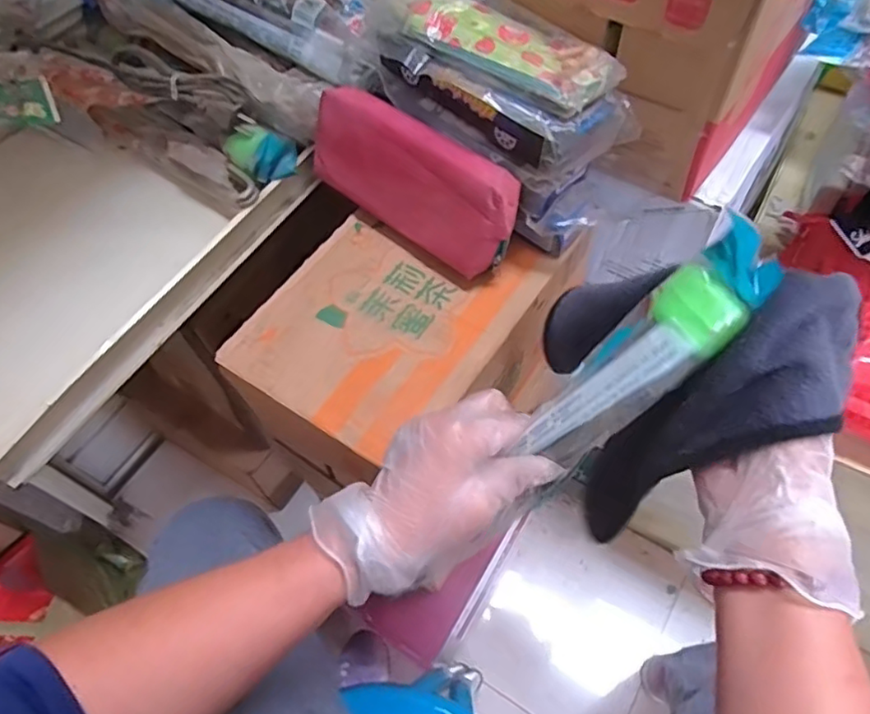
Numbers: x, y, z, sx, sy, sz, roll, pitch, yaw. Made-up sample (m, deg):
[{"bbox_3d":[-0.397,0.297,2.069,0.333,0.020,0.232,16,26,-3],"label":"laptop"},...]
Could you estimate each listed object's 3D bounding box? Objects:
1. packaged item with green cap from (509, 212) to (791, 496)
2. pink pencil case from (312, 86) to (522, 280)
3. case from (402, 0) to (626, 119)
[{"bbox_3d":[0.118,0.004,0.338,0.166,0.042,0.040,-49,60,23],"label":"packaged item with green cap"},{"bbox_3d":[-0.015,-0.156,0.525,0.203,0.092,0.055,39,39,22],"label":"pink pencil case"},{"bbox_3d":[0.055,-0.232,0.456,0.157,0.025,0.063,35,66,21],"label":"case"}]

